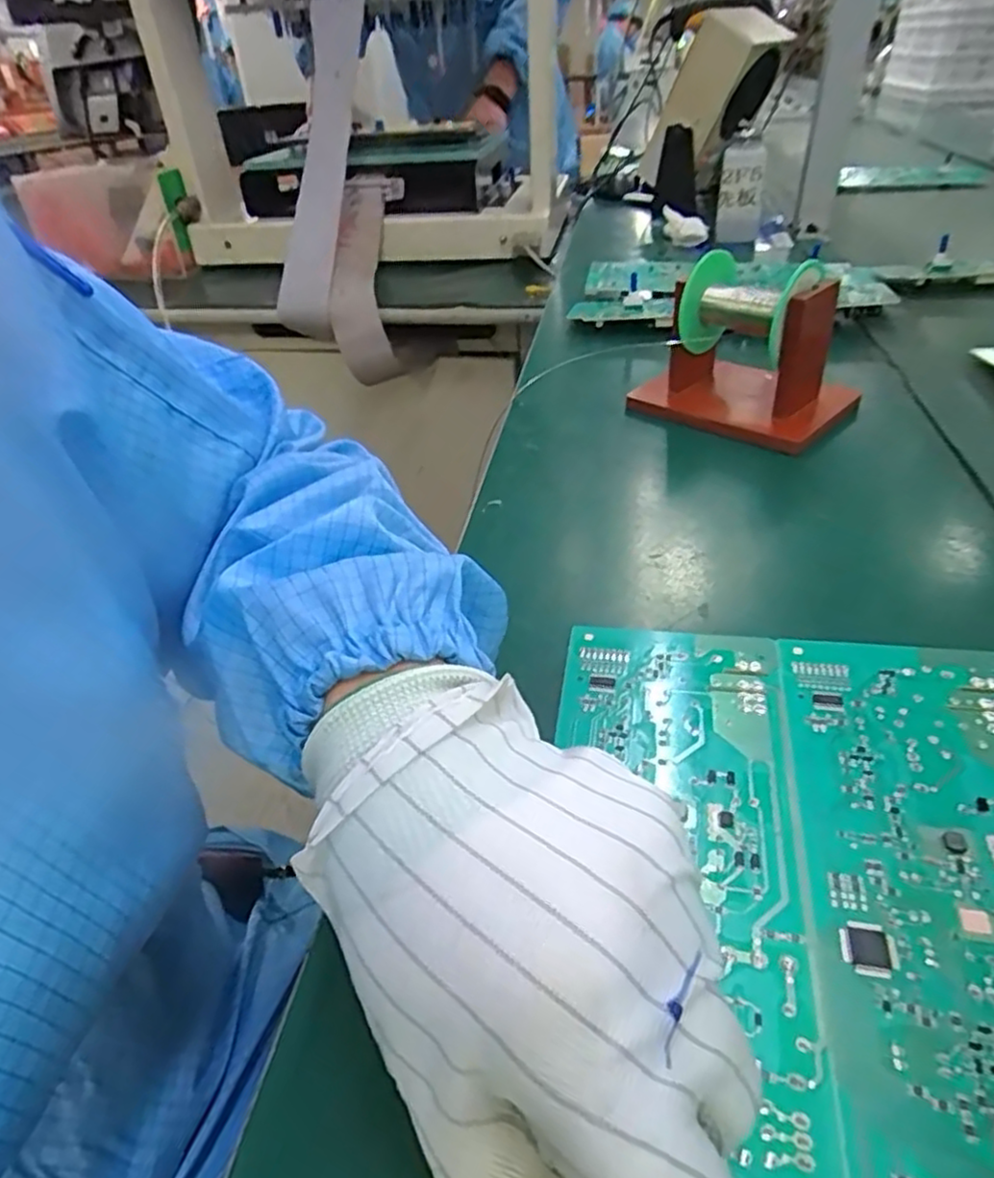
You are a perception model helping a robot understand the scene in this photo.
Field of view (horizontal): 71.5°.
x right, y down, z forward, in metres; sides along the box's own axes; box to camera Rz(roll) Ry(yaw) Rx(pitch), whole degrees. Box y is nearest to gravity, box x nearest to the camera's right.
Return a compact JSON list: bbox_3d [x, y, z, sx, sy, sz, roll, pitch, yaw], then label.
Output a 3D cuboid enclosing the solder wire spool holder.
[{"bbox_3d":[0.192,-0.173,0.499,0.131,0.102,0.104,29,47,35],"label":"solder wire spool holder"}]

